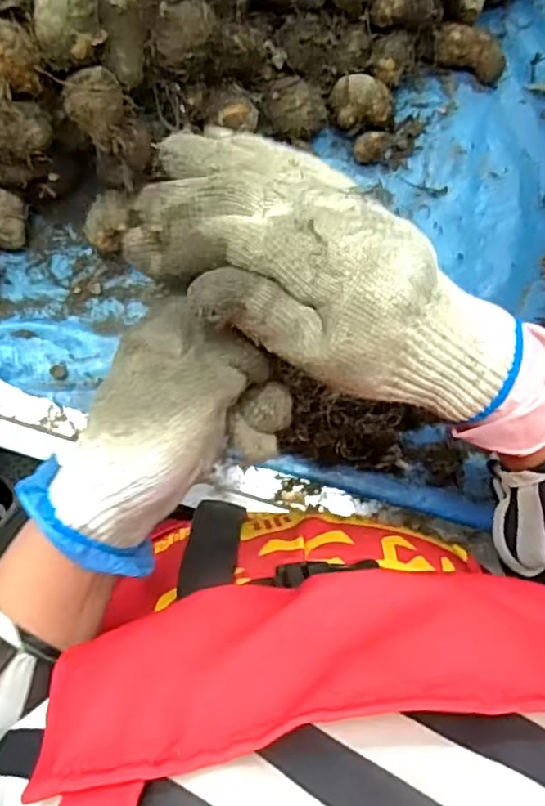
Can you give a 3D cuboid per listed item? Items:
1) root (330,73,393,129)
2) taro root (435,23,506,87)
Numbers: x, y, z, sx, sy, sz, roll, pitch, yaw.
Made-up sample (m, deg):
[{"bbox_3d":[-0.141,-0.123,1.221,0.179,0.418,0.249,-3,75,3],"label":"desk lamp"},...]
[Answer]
[{"bbox_3d":[0.074,-0.249,0.520,0.049,0.038,0.040,-14,84,-7],"label":"root"},{"bbox_3d":[0.169,-0.299,0.532,0.068,0.025,0.031,16,81,-16],"label":"taro root"}]

